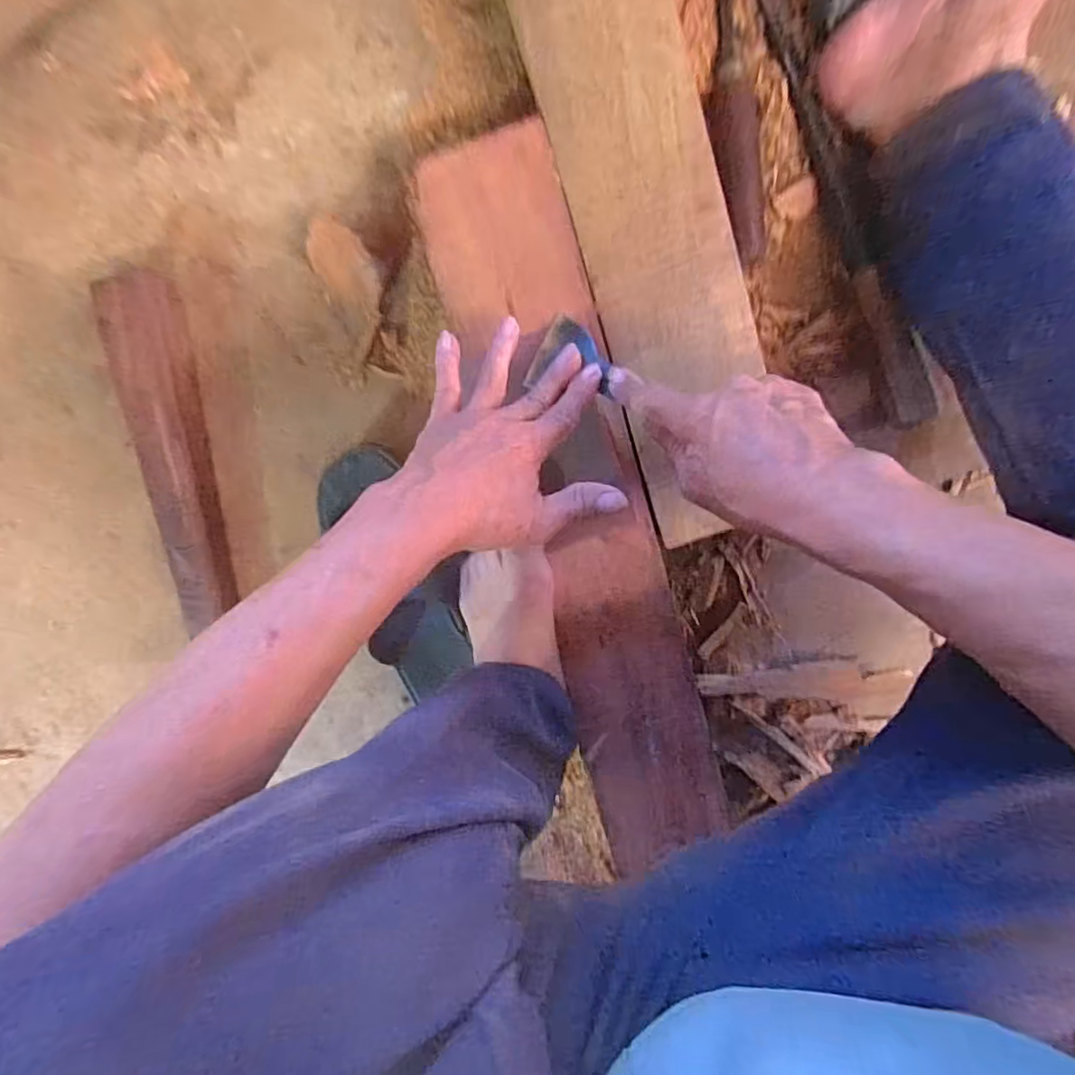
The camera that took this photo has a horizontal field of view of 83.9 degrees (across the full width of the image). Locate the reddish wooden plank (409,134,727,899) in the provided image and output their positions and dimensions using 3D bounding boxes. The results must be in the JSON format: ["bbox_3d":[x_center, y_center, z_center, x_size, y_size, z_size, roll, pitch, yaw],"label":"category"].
[{"bbox_3d":[0.034,-0.012,0.442,0.102,0.012,0.540,-15,97,6],"label":"reddish wooden plank"}]

